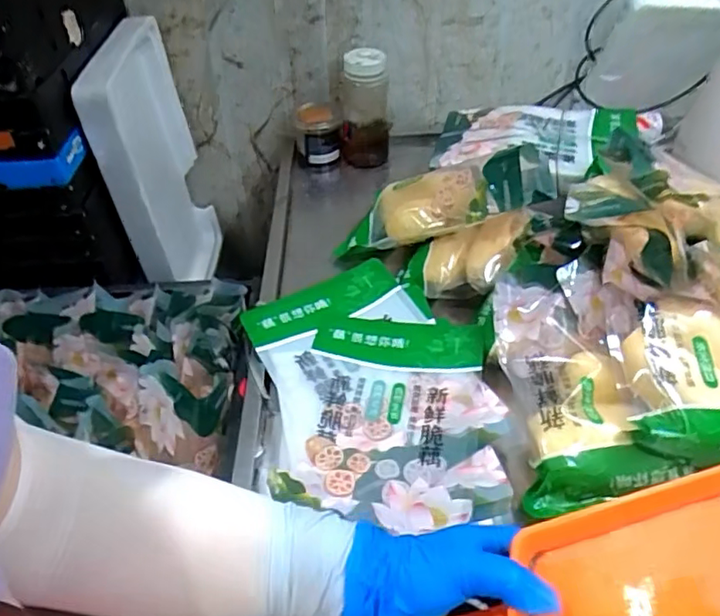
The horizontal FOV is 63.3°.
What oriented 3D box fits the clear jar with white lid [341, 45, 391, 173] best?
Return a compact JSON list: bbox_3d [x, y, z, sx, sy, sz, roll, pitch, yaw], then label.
[{"bbox_3d":[0.009,-0.350,1.018,0.085,0.187,0.084,-1,42,1],"label":"clear jar with white lid"}]

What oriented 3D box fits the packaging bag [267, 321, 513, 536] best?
[{"bbox_3d":[0.042,0.108,0.624,0.222,0.017,0.246,7,43,10],"label":"packaging bag"}]

